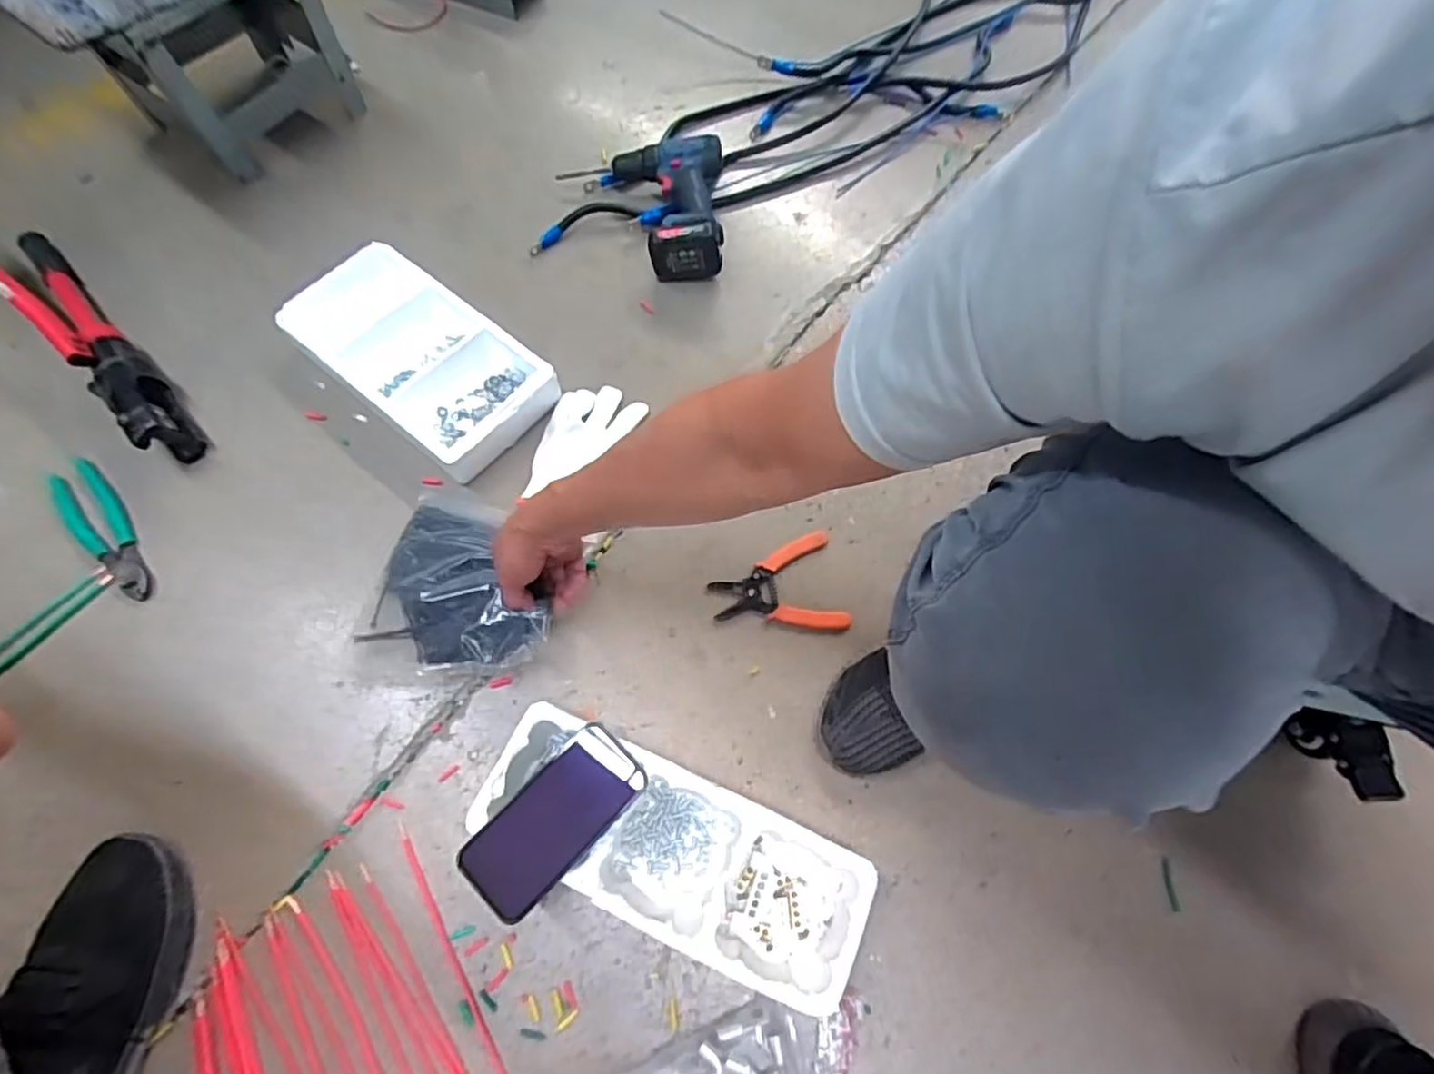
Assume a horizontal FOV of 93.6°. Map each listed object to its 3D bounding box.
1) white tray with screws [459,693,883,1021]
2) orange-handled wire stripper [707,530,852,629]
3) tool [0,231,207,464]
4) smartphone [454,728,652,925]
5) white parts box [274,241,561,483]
[{"bbox_3d":[-0.042,0.282,0.609,0.339,0.084,0.129,24,68,8],"label":"white tray with screws"},{"bbox_3d":[0.065,0.058,0.746,0.141,0.008,0.112,-11,68,-7],"label":"orange-handled wire stripper"},{"bbox_3d":[-0.788,-0.258,0.817,0.465,0.090,0.078,41,71,14],"label":"tool"},{"bbox_3d":[-0.138,0.240,0.573,0.076,0.009,0.155,41,64,17],"label":"smartphone"},{"bbox_3d":[-0.366,-0.222,0.827,0.320,0.056,0.166,38,70,13],"label":"white parts box"}]

